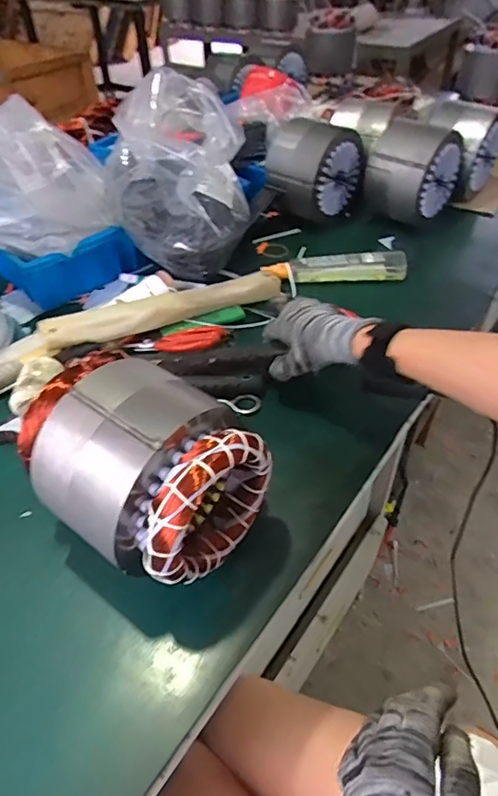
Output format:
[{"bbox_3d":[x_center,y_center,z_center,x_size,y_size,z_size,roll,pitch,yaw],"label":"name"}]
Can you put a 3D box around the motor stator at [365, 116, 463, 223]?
[{"bbox_3d":[0.285,-0.398,0.878,0.130,0.126,0.127,23,50,24],"label":"motor stator"}]

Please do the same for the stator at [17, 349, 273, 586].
[{"bbox_3d":[-0.091,0.063,0.439,0.178,0.152,0.140,26,51,26],"label":"stator"}]

